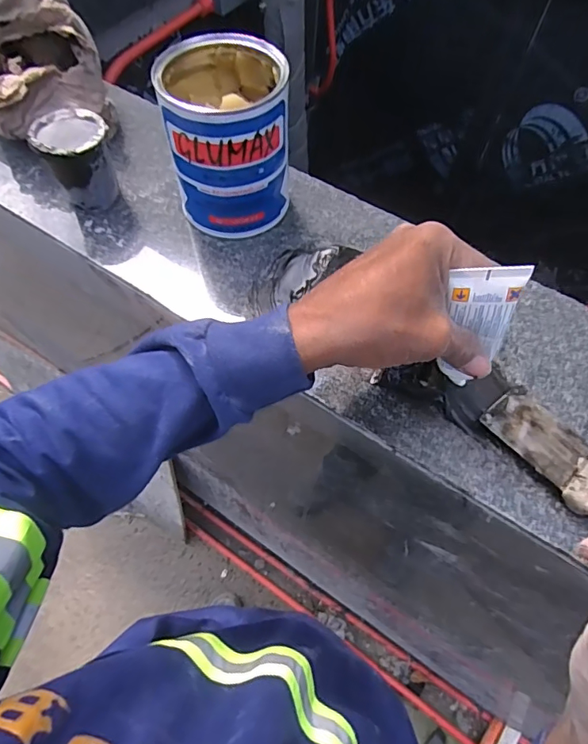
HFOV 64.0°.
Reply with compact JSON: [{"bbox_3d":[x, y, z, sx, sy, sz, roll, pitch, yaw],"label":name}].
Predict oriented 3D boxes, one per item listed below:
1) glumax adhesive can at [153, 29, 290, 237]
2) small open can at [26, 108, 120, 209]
[{"bbox_3d":[-0.054,-0.194,0.404,0.094,0.130,0.095,0,61,-1],"label":"glumax adhesive can"},{"bbox_3d":[-0.198,-0.191,0.435,0.058,0.070,0.060,0,61,-1],"label":"small open can"}]

